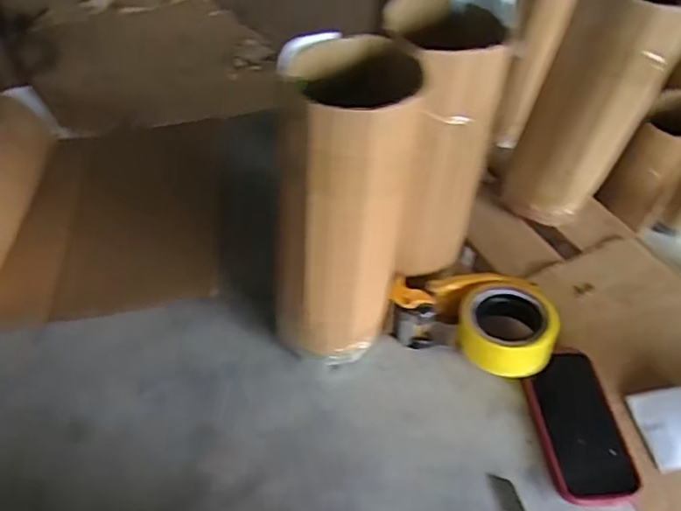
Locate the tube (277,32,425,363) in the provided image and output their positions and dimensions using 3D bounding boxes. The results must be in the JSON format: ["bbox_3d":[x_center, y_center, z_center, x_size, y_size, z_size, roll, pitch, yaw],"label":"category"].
[{"bbox_3d":[-0.001,-0.024,0.565,0.120,0.327,0.127,1,48,-1],"label":"tube"}]

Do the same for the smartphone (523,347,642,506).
[{"bbox_3d":[0.234,0.165,0.580,0.077,0.010,0.148,-8,53,1],"label":"smartphone"}]

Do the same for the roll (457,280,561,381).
[{"bbox_3d":[0.180,0.083,0.644,0.101,0.059,0.095,1,48,-1],"label":"roll"}]

